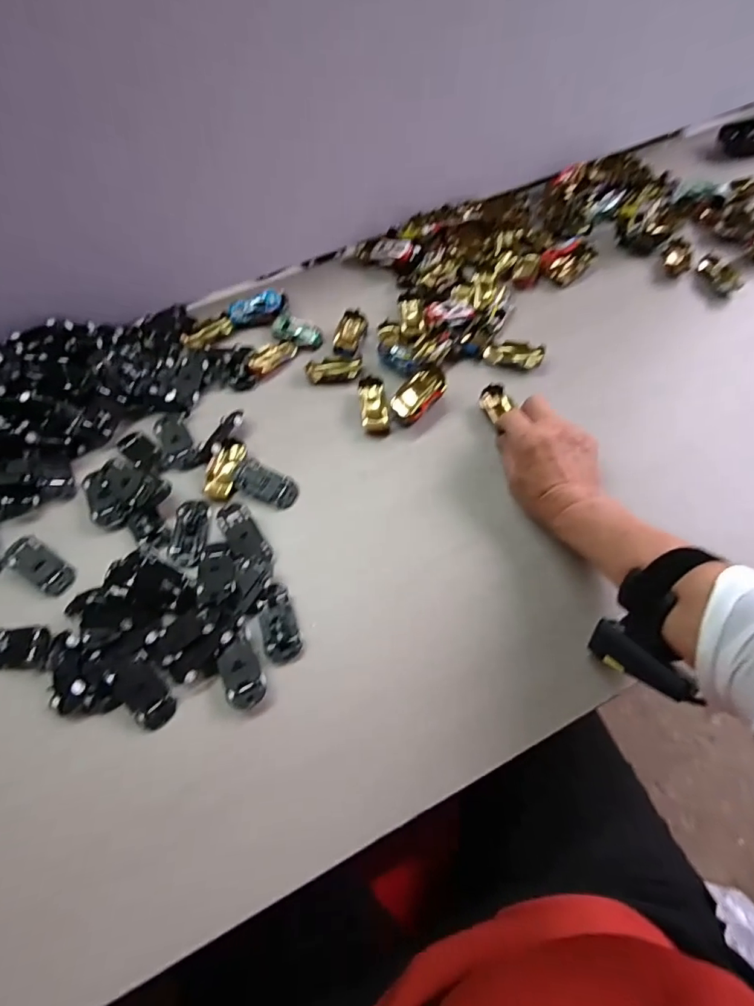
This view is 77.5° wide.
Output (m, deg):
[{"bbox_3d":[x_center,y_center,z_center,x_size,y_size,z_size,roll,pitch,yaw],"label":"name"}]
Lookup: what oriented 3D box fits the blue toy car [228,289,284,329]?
[{"bbox_3d":[-0.146,-0.233,0.566,0.066,0.022,0.025,-14,64,-5],"label":"blue toy car"}]

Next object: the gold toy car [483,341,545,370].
[{"bbox_3d":[0.151,-0.163,0.518,0.062,0.016,0.028,14,65,8],"label":"gold toy car"}]

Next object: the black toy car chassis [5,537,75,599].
[{"bbox_3d":[-0.307,0.056,0.427,0.067,0.008,0.030,31,69,15],"label":"black toy car chassis"}]

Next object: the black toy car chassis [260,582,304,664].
[{"bbox_3d":[-0.083,0.100,0.393,0.030,0.015,0.064,-21,65,-8],"label":"black toy car chassis"}]

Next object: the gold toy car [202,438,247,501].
[{"bbox_3d":[-0.152,-0.032,0.471,0.031,0.015,0.064,13,65,8],"label":"gold toy car"}]

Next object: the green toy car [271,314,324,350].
[{"bbox_3d":[-0.095,-0.201,0.552,0.062,0.017,0.027,27,68,14],"label":"green toy car"}]

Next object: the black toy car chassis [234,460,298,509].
[{"bbox_3d":[-0.108,-0.019,0.457,0.061,0.015,0.034,21,66,11],"label":"black toy car chassis"}]

